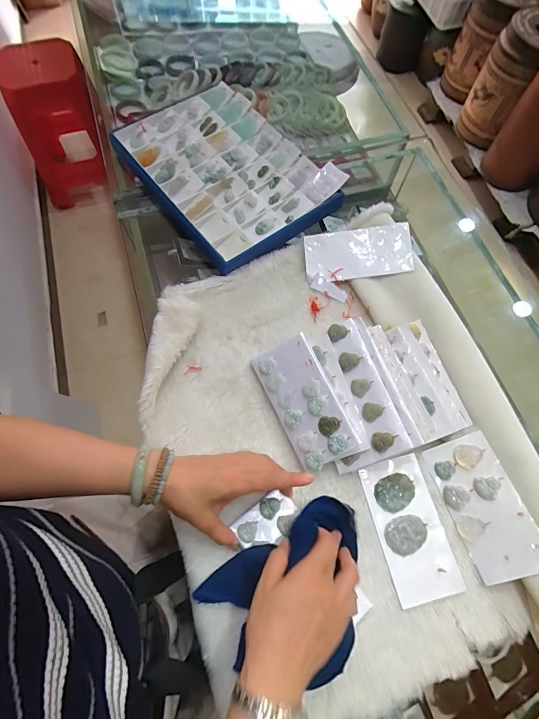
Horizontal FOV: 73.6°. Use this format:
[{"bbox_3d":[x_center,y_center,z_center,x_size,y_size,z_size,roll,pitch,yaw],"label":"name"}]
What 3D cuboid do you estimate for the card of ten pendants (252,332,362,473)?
[{"bbox_3d":[0.042,0.051,0.450,0.076,0.007,0.157,-30,70,12],"label":"card of ten pendants"}]

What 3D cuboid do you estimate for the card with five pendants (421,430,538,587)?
[{"bbox_3d":[0.251,0.170,0.422,0.076,0.008,0.152,-28,64,18],"label":"card with five pendants"}]

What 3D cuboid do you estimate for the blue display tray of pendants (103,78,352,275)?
[{"bbox_3d":[-0.073,-0.319,0.608,0.252,0.042,0.335,-38,74,-14],"label":"blue display tray of pendants"}]

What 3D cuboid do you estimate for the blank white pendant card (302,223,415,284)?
[{"bbox_3d":[0.131,-0.158,0.538,0.151,0.009,0.077,-6,83,9],"label":"blank white pendant card"}]

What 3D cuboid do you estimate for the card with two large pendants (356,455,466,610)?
[{"bbox_3d":[0.166,0.198,0.427,0.077,0.008,0.151,-12,70,-6],"label":"card with two large pendants"}]

